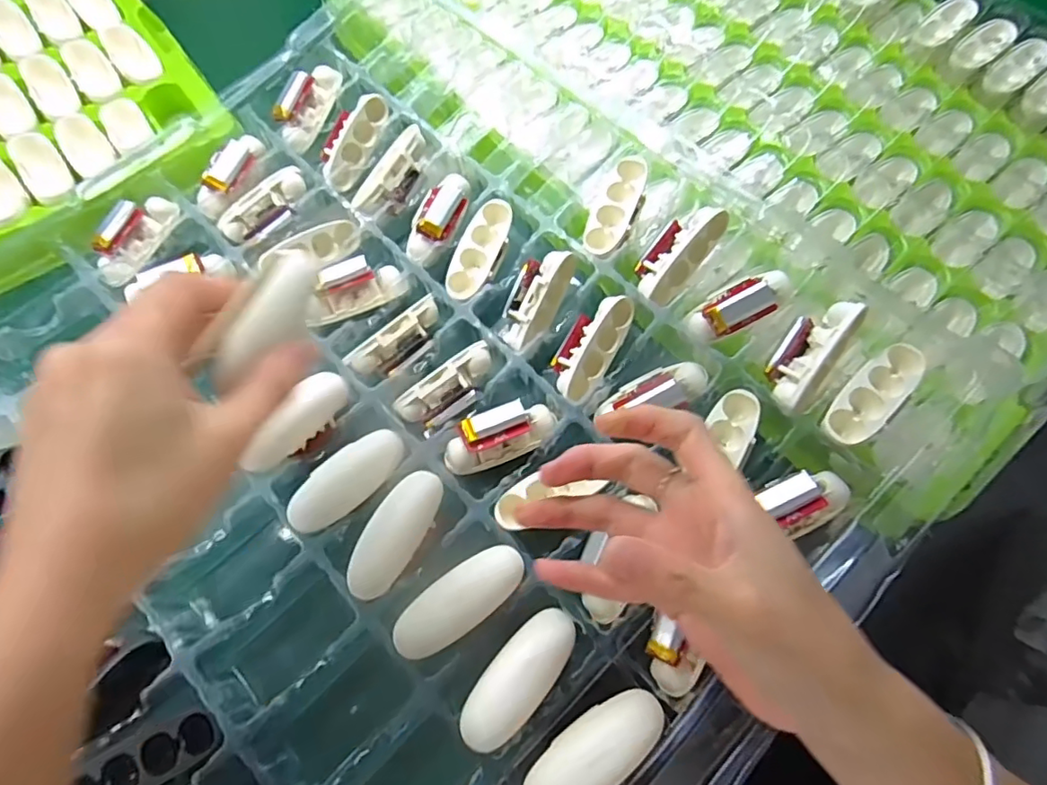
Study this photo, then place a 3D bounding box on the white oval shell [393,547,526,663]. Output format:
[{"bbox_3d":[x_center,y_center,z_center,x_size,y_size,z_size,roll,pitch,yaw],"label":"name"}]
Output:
[{"bbox_3d":[-0.030,0.096,0.259,0.066,0.018,0.025,-35,71,-16],"label":"white oval shell"}]

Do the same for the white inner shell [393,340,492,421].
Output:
[{"bbox_3d":[-0.043,-0.004,0.314,0.060,0.014,0.019,-36,70,5],"label":"white inner shell"}]

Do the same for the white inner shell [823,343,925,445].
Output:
[{"bbox_3d":[0.170,0.001,0.273,0.063,0.010,0.022,-41,73,-18],"label":"white inner shell"}]

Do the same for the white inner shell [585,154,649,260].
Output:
[{"bbox_3d":[0.054,-0.106,0.325,0.024,0.016,0.063,22,68,10],"label":"white inner shell"}]

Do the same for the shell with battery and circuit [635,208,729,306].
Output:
[{"bbox_3d":[0.086,-0.079,0.313,0.028,0.016,0.061,45,97,17],"label":"shell with battery and circuit"}]

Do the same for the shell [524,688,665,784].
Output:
[{"bbox_3d":[0.030,0.152,0.237,0.066,0.010,0.026,-34,71,-16],"label":"shell"}]

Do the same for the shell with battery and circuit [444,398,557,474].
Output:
[{"bbox_3d":[-0.013,0.023,0.302,0.060,0.020,0.025,-17,68,-9],"label":"shell with battery and circuit"}]

